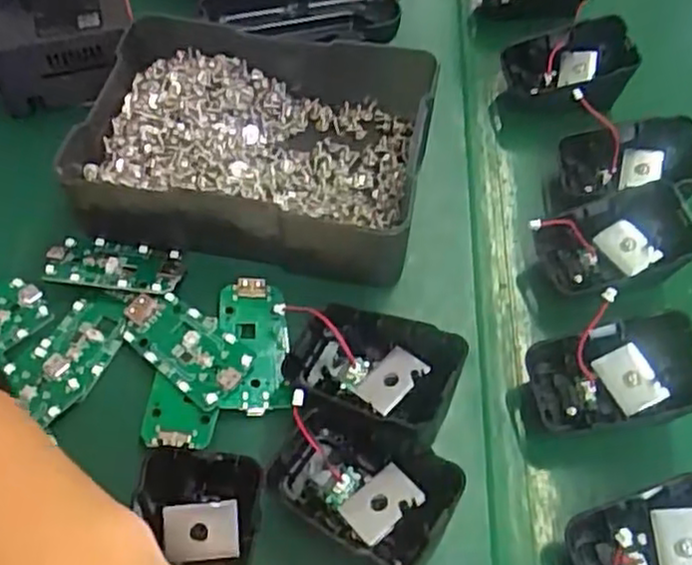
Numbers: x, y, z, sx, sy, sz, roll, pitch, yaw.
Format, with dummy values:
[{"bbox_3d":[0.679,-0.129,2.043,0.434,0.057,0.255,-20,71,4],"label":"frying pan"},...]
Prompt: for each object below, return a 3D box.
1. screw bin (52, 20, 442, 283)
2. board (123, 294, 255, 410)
[{"bbox_3d":[-0.044,-0.068,0.355,0.163,0.043,0.121,10,59,4],"label":"screw bin"},{"bbox_3d":[-0.071,0.027,0.314,0.063,0.010,0.032,34,64,17],"label":"board"}]

